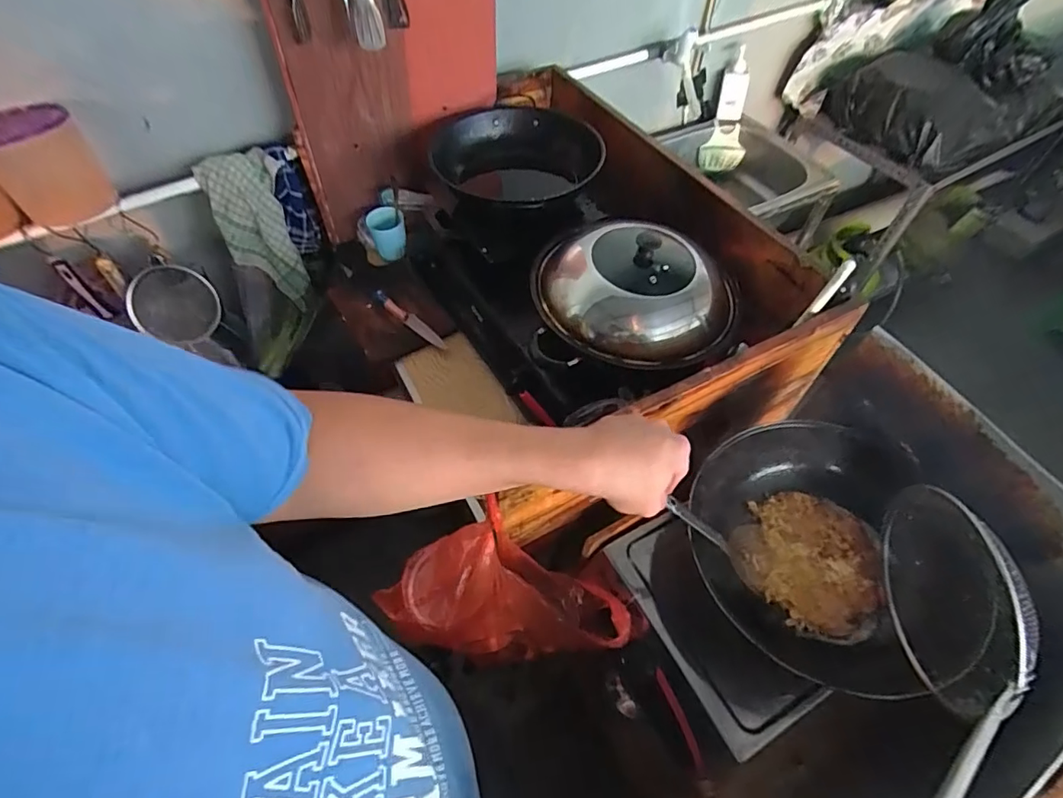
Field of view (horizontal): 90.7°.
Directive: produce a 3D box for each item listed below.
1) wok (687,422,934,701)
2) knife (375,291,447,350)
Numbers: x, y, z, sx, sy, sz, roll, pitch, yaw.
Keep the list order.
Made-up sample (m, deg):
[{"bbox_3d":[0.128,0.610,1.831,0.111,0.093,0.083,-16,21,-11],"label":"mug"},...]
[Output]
[{"bbox_3d":[0.325,0.168,0.641,0.249,0.098,0.289,11,55,8],"label":"wok"},{"bbox_3d":[-0.233,-0.152,1.007,0.203,0.019,0.022,35,61,23],"label":"knife"}]

